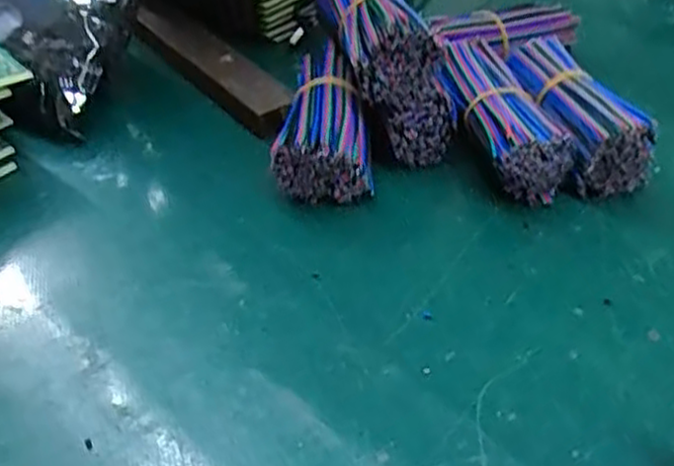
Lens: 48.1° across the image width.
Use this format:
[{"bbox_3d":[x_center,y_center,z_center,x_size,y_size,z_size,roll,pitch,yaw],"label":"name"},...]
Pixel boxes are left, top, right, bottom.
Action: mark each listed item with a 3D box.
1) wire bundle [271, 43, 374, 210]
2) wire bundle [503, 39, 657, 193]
[{"bbox_3d":[-0.008,-0.060,0.386,0.045,0.028,0.091,-2,55,2],"label":"wire bundle"},{"bbox_3d":[0.123,-0.062,0.390,0.041,0.042,0.098,-10,40,-7],"label":"wire bundle"}]

